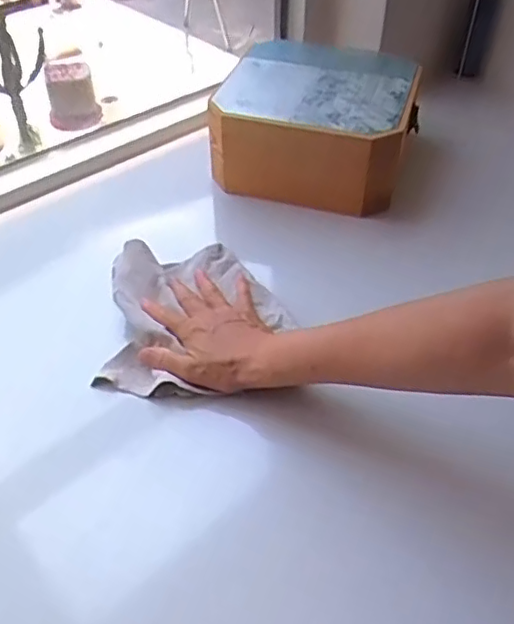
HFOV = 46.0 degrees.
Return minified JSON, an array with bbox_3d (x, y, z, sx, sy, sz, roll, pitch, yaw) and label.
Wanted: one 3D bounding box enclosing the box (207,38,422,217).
[{"bbox_3d":[0.082,-0.251,0.797,0.238,0.112,0.225,11,46,11],"label":"box"}]

